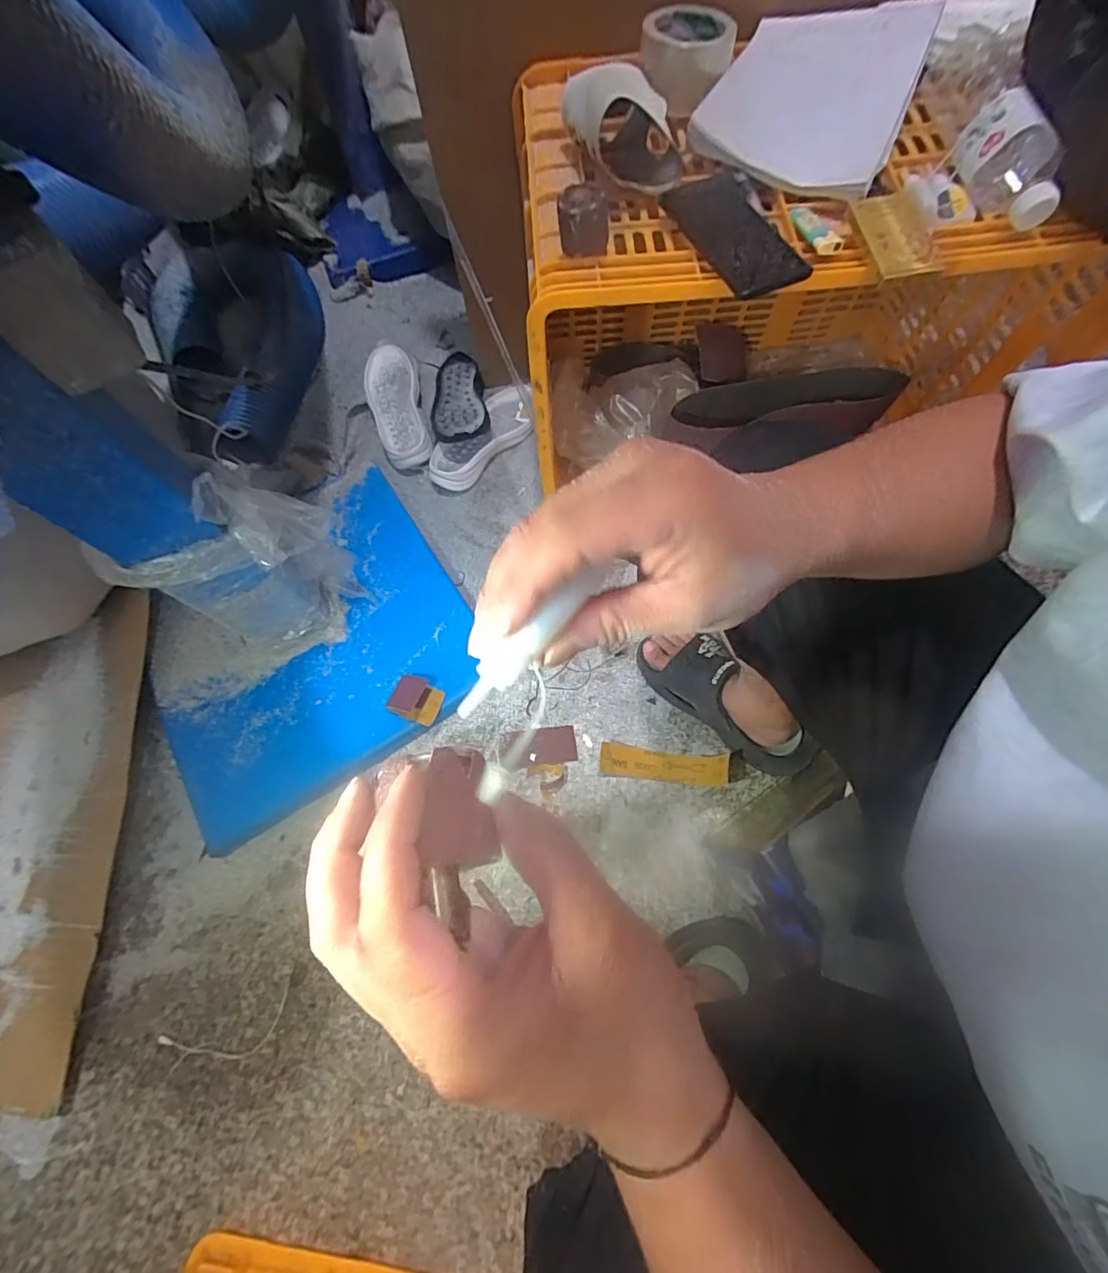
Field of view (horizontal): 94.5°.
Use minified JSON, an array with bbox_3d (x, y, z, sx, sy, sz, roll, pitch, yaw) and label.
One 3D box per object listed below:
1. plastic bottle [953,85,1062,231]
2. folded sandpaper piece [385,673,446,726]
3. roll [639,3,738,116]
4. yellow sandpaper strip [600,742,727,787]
[{"bbox_3d":[0.421,-0.429,0.463,0.046,0.060,0.108,-17,70,-3],"label":"plastic bottle"},{"bbox_3d":[-0.215,0.095,0.788,0.077,0.054,0.061,18,72,10],"label":"folded sandpaper piece"},{"bbox_3d":[0.154,-0.682,0.599,0.114,0.063,0.114,0,71,1],"label":"roll"},{"bbox_3d":[0.169,0.196,0.784,0.191,0.017,0.047,6,71,3],"label":"yellow sandpaper strip"}]

